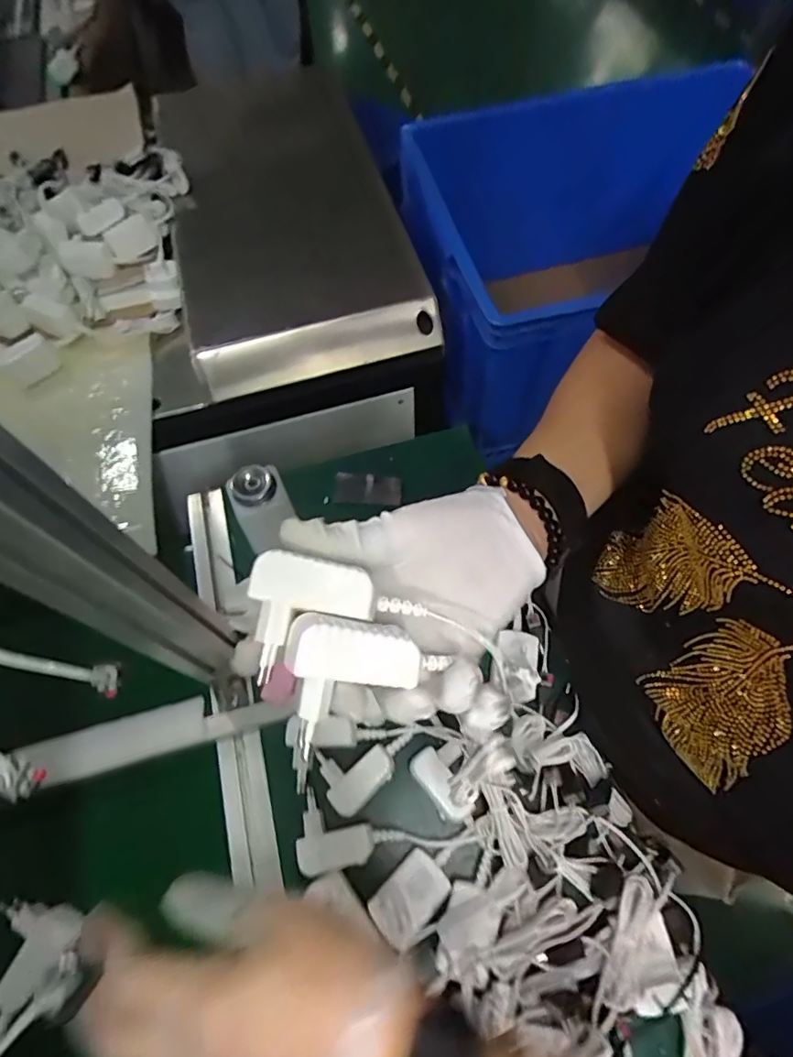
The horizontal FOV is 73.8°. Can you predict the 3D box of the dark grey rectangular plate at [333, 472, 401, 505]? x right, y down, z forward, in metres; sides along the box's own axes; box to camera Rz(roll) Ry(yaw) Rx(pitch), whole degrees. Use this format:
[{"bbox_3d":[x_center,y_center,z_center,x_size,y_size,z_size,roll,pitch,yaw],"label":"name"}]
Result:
[{"bbox_3d":[-0.032,-0.045,0.593,0.075,0.006,0.033,4,83,4],"label":"dark grey rectangular plate"}]

